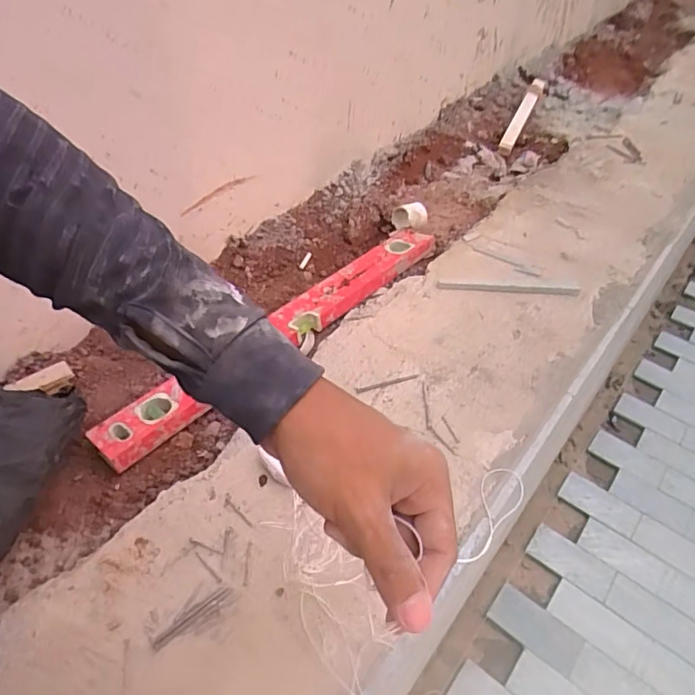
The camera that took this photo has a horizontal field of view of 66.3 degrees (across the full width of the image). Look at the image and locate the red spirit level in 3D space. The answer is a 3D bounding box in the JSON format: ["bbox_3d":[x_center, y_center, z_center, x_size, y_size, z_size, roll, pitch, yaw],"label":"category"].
[{"bbox_3d":[-0.074,-0.032,0.726,0.065,0.027,0.566,33,52,27],"label":"red spirit level"}]

